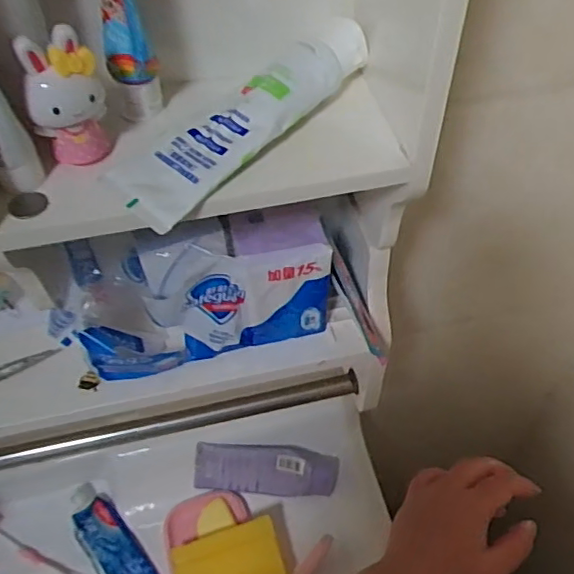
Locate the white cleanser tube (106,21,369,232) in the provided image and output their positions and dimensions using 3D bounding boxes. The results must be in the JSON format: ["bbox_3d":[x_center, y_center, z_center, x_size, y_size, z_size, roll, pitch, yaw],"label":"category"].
[{"bbox_3d":[-0.024,-0.097,0.330,0.055,0.033,0.161,32,58,24],"label":"white cleanser tube"}]

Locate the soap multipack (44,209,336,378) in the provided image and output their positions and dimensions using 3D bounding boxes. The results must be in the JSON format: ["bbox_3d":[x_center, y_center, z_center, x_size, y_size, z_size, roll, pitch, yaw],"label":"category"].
[{"bbox_3d":[-0.068,0.002,0.446,0.190,0.114,0.074,-12,52,-8],"label":"soap multipack"}]

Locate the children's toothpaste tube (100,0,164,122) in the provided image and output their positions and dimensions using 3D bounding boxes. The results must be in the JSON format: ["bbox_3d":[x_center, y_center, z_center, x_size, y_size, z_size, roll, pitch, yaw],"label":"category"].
[{"bbox_3d":[-0.082,-0.133,0.304,0.023,0.112,0.038,-14,52,-9],"label":"children's toothpaste tube"}]

